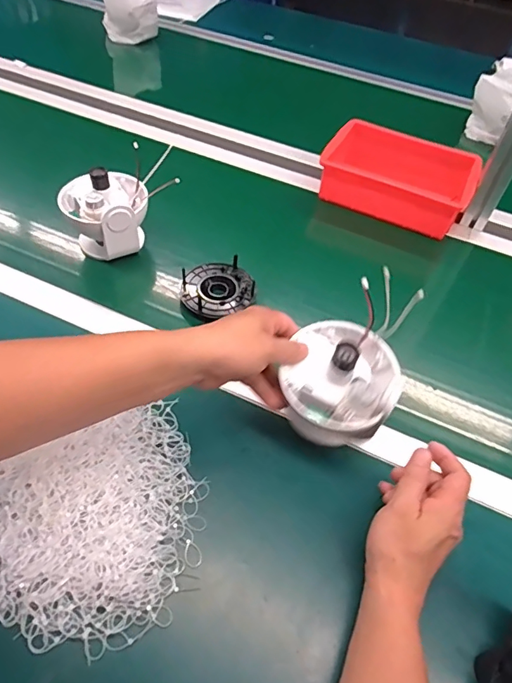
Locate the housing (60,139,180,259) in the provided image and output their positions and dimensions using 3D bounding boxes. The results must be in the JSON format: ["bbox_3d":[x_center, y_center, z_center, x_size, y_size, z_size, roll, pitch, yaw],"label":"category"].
[{"bbox_3d":[-0.209,-0.184,0.665,0.118,0.115,0.122,-36,62,-27],"label":"housing"}]

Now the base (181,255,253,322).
[{"bbox_3d":[-0.053,-0.073,0.636,0.093,0.028,0.088,1,52,-2],"label":"base"}]

